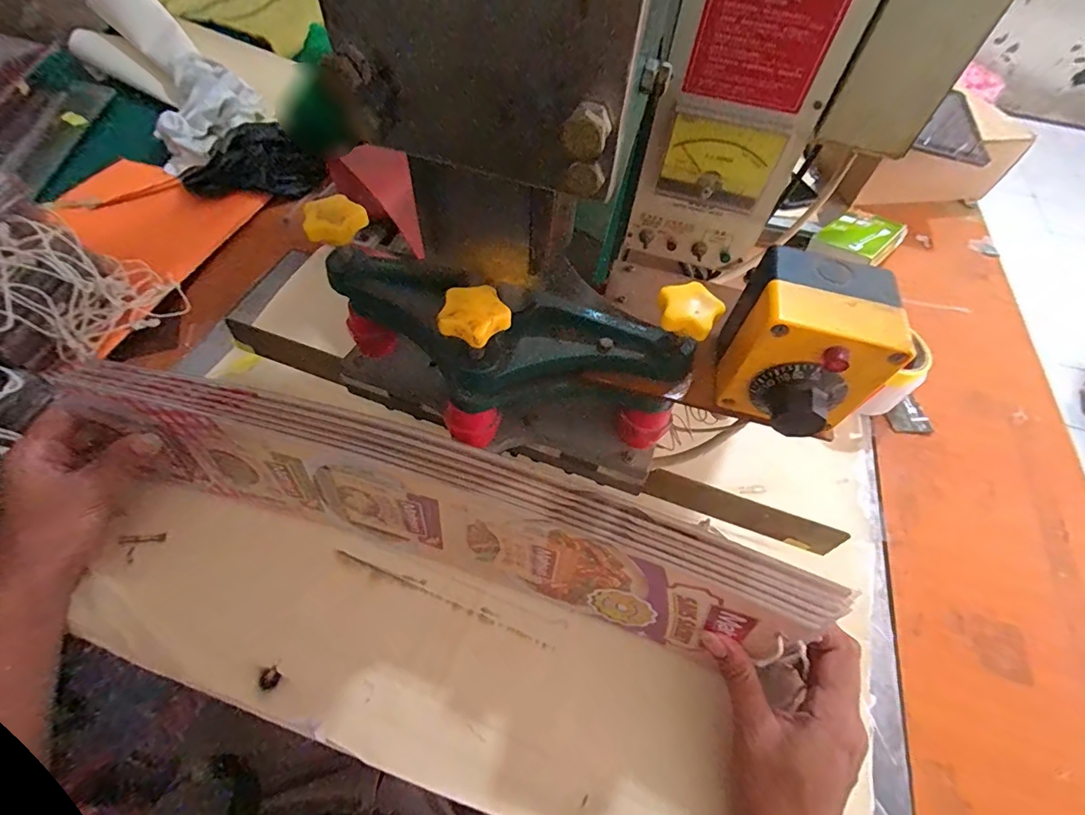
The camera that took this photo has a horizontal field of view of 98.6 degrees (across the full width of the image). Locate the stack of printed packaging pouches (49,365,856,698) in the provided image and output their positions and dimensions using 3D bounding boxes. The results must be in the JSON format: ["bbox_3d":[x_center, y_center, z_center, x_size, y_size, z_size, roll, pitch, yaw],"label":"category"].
[{"bbox_3d":[-0.084,0.078,0.363,0.547,0.136,0.060,16,58,8],"label":"stack of printed packaging pouches"}]

